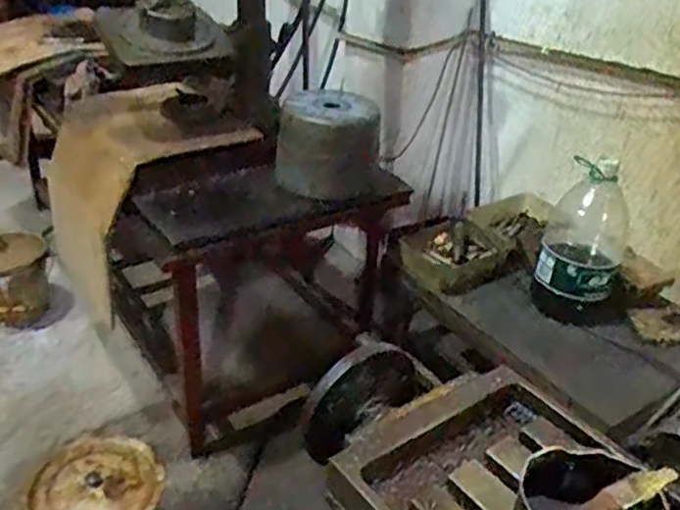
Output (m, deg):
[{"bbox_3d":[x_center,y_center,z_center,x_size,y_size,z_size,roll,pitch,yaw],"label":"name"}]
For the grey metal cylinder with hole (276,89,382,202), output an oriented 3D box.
[{"bbox_3d":[-0.024,-0.270,1.564,0.235,0.209,0.182,8,32,6],"label":"grey metal cylinder with hole"}]

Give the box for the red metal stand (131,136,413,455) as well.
[{"bbox_3d":[-0.169,0.065,1.731,0.603,0.660,0.346,-15,36,-27],"label":"red metal stand"}]

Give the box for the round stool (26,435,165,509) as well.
[{"bbox_3d":[-0.471,0.534,1.344,0.227,0.259,0.233,3,32,-2],"label":"round stool"}]

